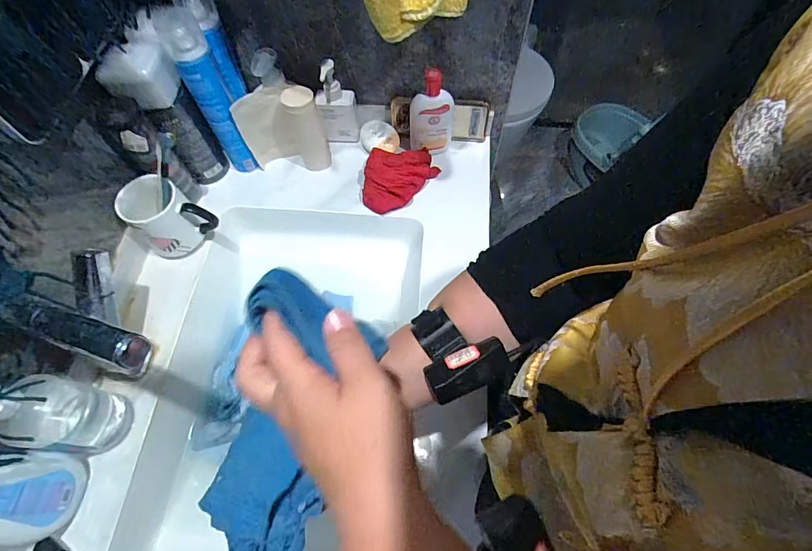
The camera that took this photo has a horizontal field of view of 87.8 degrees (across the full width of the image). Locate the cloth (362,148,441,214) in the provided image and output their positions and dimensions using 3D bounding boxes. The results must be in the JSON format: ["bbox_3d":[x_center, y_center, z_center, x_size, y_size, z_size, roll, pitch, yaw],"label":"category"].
[{"bbox_3d":[-0.009,-0.159,0.699,0.123,0.050,0.101,1,63,2],"label":"cloth"}]

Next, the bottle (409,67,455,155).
[{"bbox_3d":[0.042,-0.255,0.684,0.069,0.149,0.037,0,63,2],"label":"bottle"}]

